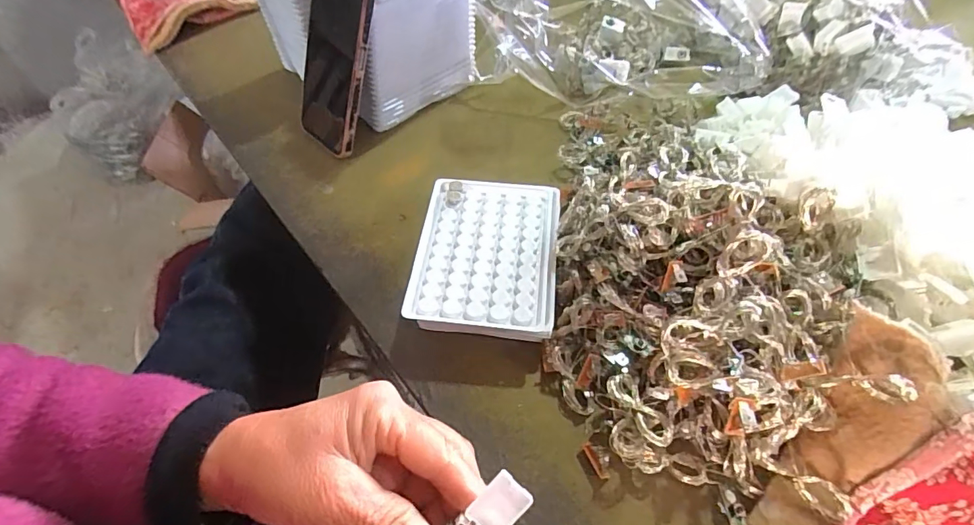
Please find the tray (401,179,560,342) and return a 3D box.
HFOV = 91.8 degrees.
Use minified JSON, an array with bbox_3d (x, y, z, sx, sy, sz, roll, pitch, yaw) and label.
[{"bbox_3d":[0.001,-0.003,0.356,0.100,0.035,0.136,4,55,8],"label":"tray"}]

